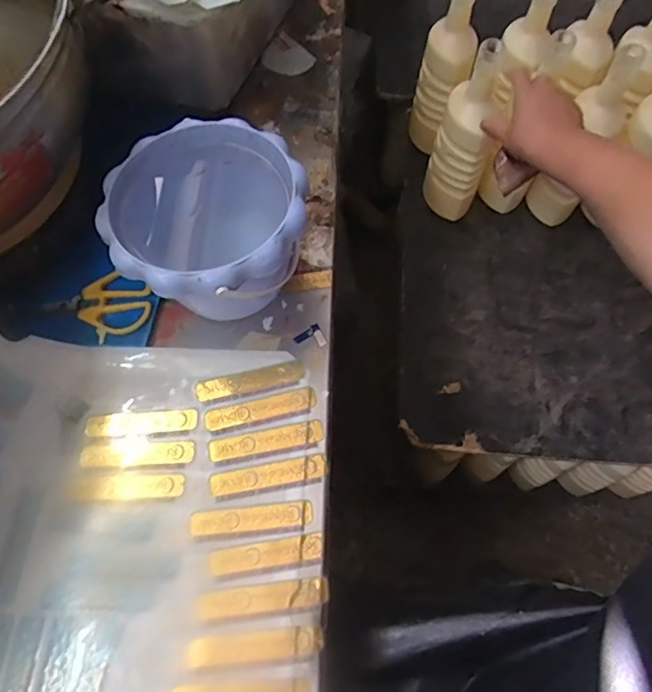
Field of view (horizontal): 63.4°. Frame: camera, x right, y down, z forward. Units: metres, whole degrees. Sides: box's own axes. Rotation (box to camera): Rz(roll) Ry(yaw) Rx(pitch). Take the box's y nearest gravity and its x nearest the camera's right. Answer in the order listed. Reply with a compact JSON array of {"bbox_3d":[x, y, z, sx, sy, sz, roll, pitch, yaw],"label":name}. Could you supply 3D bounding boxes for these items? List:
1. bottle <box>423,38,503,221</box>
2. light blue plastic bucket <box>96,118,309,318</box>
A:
[{"bbox_3d":[0.182,-0.270,0.710,0.077,0.234,0.079,10,66,4],"label":"bottle"},{"bbox_3d":[-0.091,-0.091,0.448,0.151,0.114,0.148,-1,66,2],"label":"light blue plastic bucket"}]

